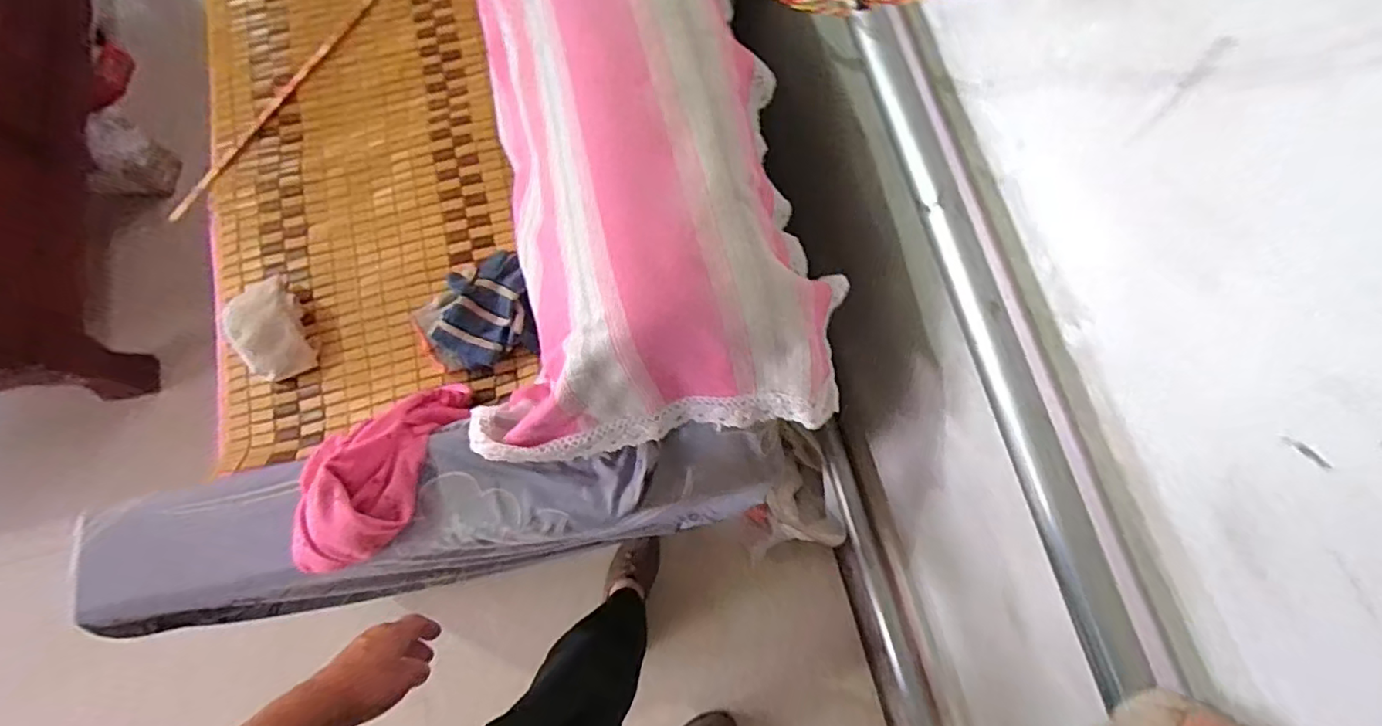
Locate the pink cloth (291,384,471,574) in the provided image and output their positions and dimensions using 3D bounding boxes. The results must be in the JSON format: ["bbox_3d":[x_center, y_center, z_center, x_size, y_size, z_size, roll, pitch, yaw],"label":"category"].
[{"bbox_3d":[-0.321,0.096,0.678,0.105,0.099,0.270,15,41,4],"label":"pink cloth"}]

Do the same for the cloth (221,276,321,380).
[{"bbox_3d":[-0.591,-0.047,0.855,0.104,0.072,0.145,-38,77,-10],"label":"cloth"}]

